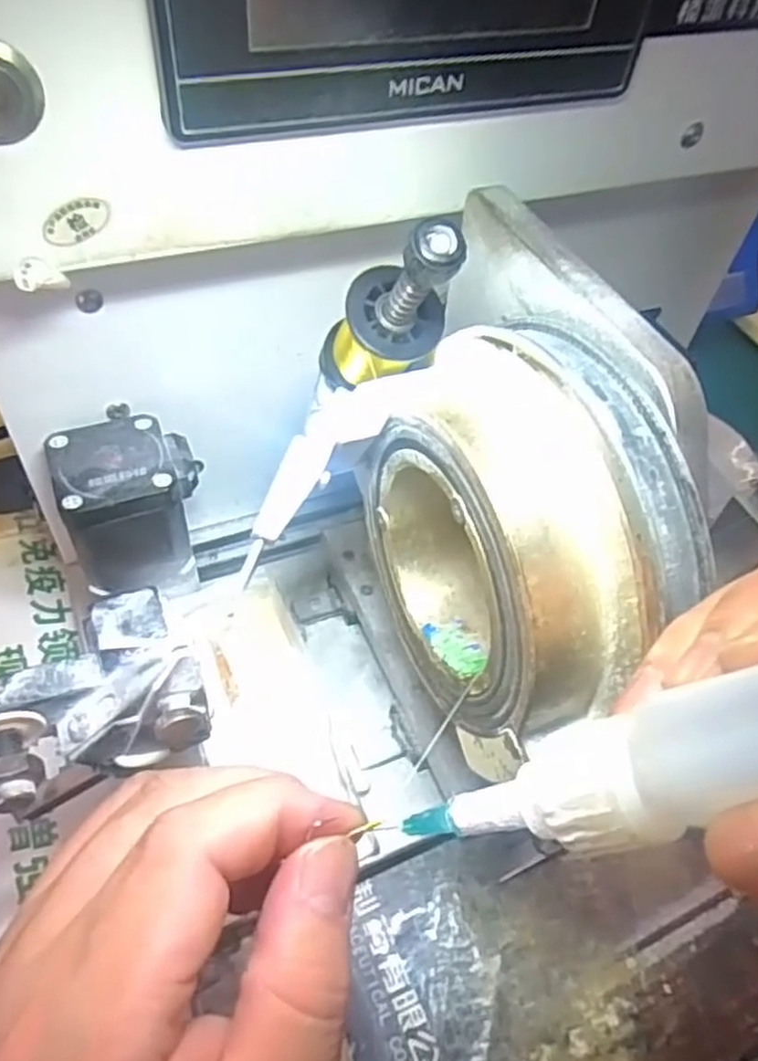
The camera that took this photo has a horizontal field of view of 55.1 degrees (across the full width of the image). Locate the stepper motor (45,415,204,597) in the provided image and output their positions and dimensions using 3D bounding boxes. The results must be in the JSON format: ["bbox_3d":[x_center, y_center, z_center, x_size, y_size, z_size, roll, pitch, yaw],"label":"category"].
[{"bbox_3d":[-0.096,-0.008,0.288,0.050,0.060,0.054,-13,55,-16],"label":"stepper motor"}]

